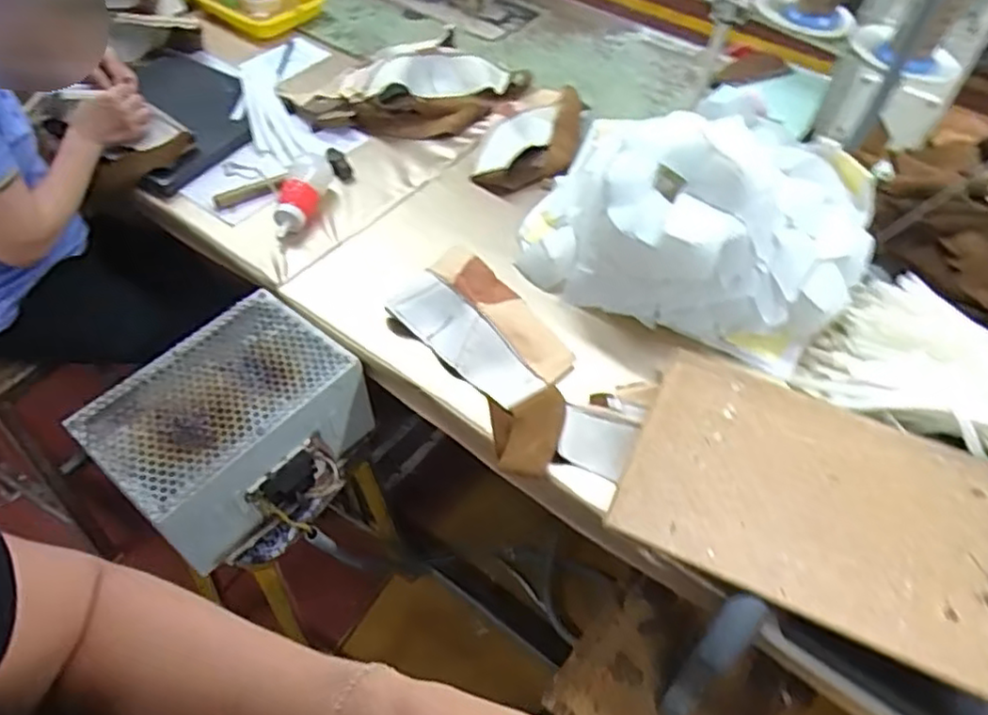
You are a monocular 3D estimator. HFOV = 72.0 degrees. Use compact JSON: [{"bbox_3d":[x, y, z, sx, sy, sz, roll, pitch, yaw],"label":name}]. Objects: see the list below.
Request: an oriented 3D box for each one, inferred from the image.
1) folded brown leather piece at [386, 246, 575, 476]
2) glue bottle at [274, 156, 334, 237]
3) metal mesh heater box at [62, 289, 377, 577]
[{"bbox_3d":[0.008,-0.010,0.865,0.159,0.049,0.317,-28,58,-20],"label":"folded brown leather piece"},{"bbox_3d":[-0.296,-0.251,1.039,0.053,0.046,0.152,9,51,4],"label":"glue bottle"},{"bbox_3d":[-0.332,0.101,0.907,0.247,0.166,0.302,37,57,24],"label":"metal mesh heater box"}]

